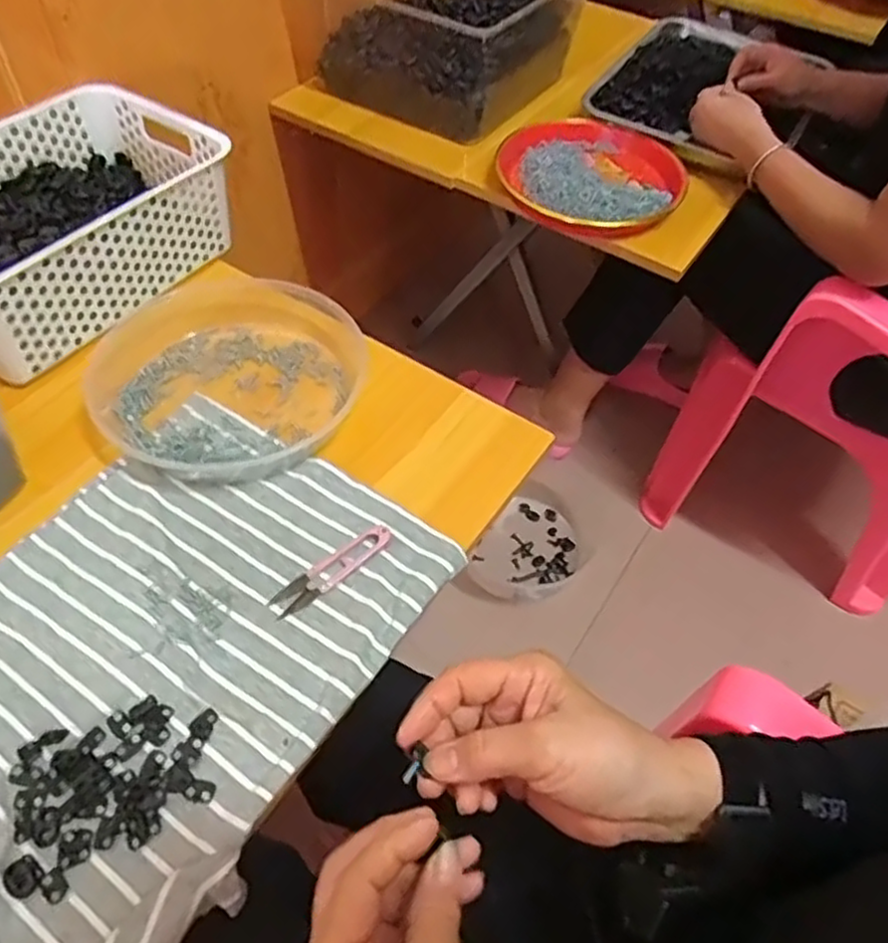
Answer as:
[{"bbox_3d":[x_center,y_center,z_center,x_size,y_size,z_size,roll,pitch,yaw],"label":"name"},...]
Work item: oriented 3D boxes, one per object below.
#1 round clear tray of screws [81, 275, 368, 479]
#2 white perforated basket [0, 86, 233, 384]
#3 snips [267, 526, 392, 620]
[{"bbox_3d":[-0.191,-0.095,0.633,0.227,0.034,0.245,2,53,-2],"label":"round clear tray of screws"},{"bbox_3d":[-0.369,-0.237,0.673,0.205,0.099,0.299,31,58,18],"label":"white perforated basket"},{"bbox_3d":[-0.082,0.071,0.526,0.101,0.008,0.022,-32,61,-24],"label":"snips"}]

